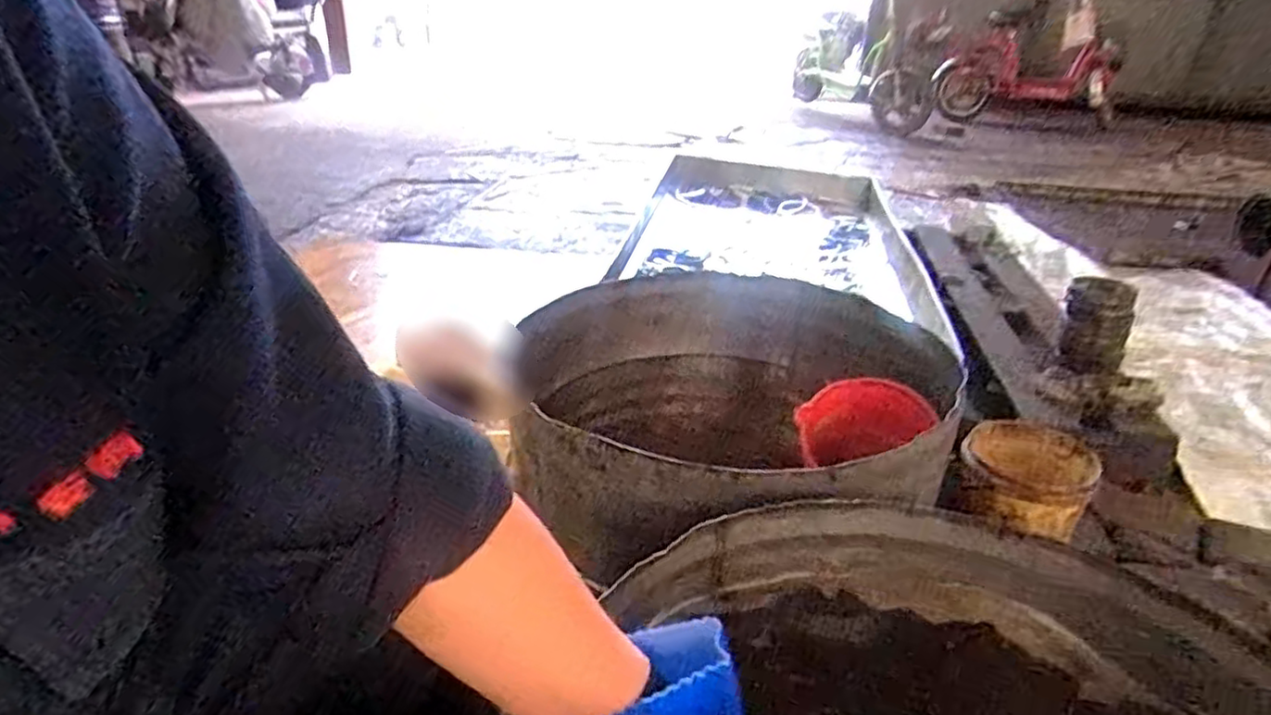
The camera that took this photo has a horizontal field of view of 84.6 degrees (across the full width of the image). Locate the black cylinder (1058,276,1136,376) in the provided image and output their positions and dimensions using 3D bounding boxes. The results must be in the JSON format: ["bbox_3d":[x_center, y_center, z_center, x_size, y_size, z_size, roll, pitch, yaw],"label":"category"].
[{"bbox_3d":[0.911,-0.062,1.385,0.092,0.169,0.093,8,28,10],"label":"black cylinder"}]

